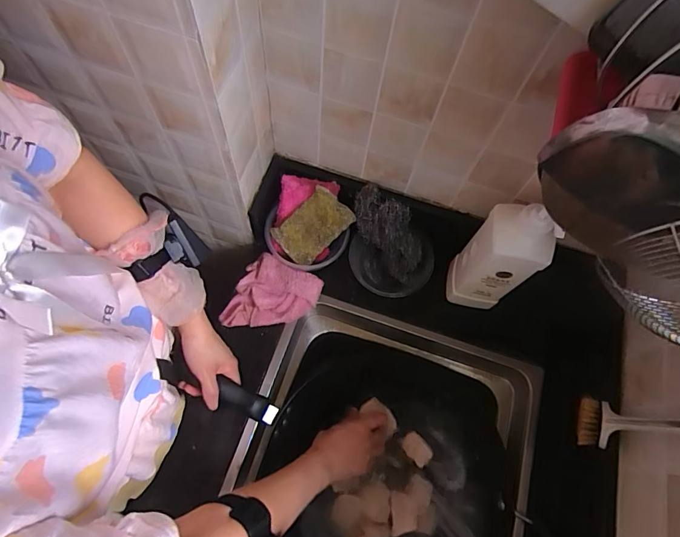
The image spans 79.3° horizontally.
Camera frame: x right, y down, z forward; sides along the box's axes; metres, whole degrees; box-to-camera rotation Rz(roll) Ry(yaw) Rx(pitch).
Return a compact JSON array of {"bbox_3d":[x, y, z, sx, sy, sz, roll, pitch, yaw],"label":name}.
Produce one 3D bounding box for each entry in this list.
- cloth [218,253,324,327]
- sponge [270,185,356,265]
[{"bbox_3d":[-0.109,0.051,0.663,0.126,0.018,0.126,23,72,8],"label":"cloth"},{"bbox_3d":[-0.043,-0.067,0.658,0.117,0.020,0.079,-44,100,4],"label":"sponge"}]

